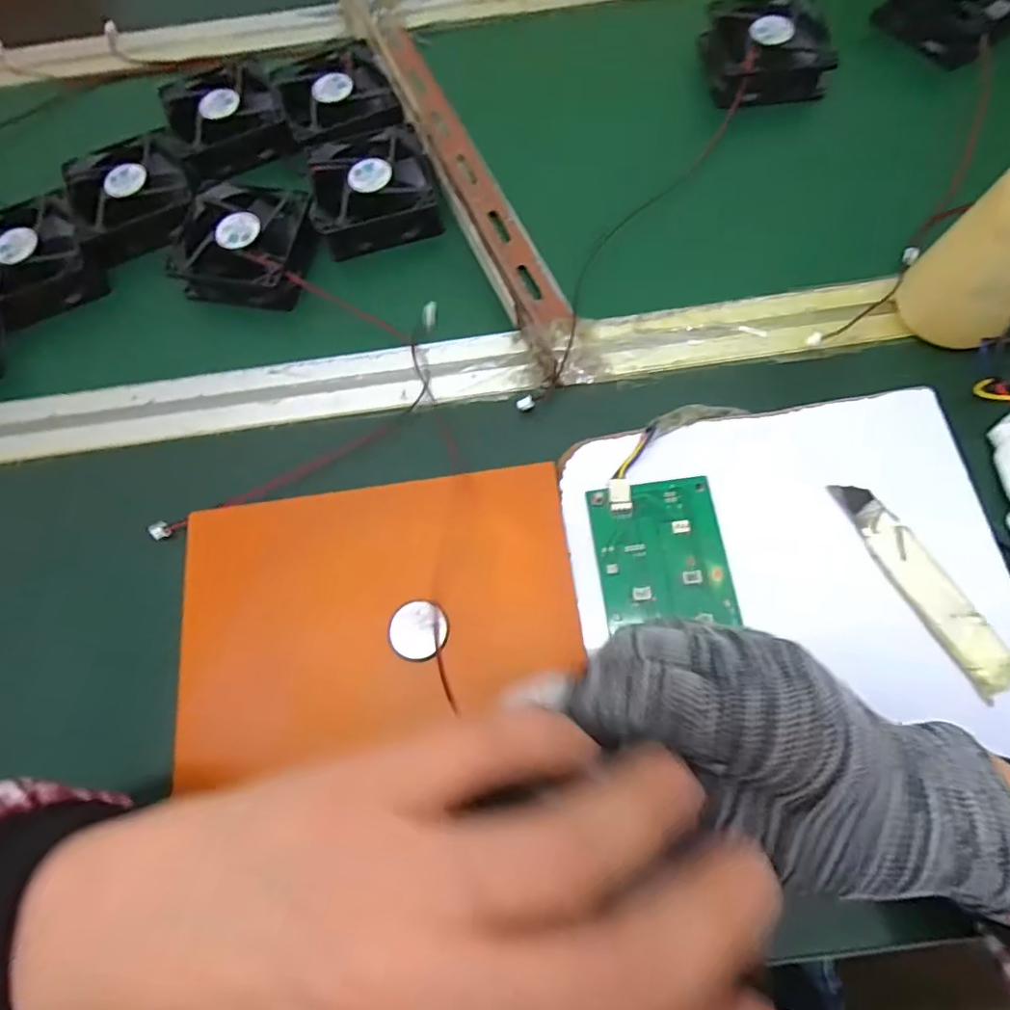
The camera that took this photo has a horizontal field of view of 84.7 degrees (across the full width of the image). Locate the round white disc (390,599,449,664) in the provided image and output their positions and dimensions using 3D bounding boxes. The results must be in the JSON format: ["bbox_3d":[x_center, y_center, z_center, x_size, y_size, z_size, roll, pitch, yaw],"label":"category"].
[{"bbox_3d":[-0.043,0.062,0.275,0.028,0.005,0.028,6,72,7],"label":"round white disc"}]

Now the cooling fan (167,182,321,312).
[{"bbox_3d":[-0.174,-0.177,0.376,0.082,0.029,0.079,8,72,8],"label":"cooling fan"}]

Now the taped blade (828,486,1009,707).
[{"bbox_3d":[0.204,0.037,0.271,0.026,0.005,0.112,-27,71,-4],"label":"taped blade"}]

